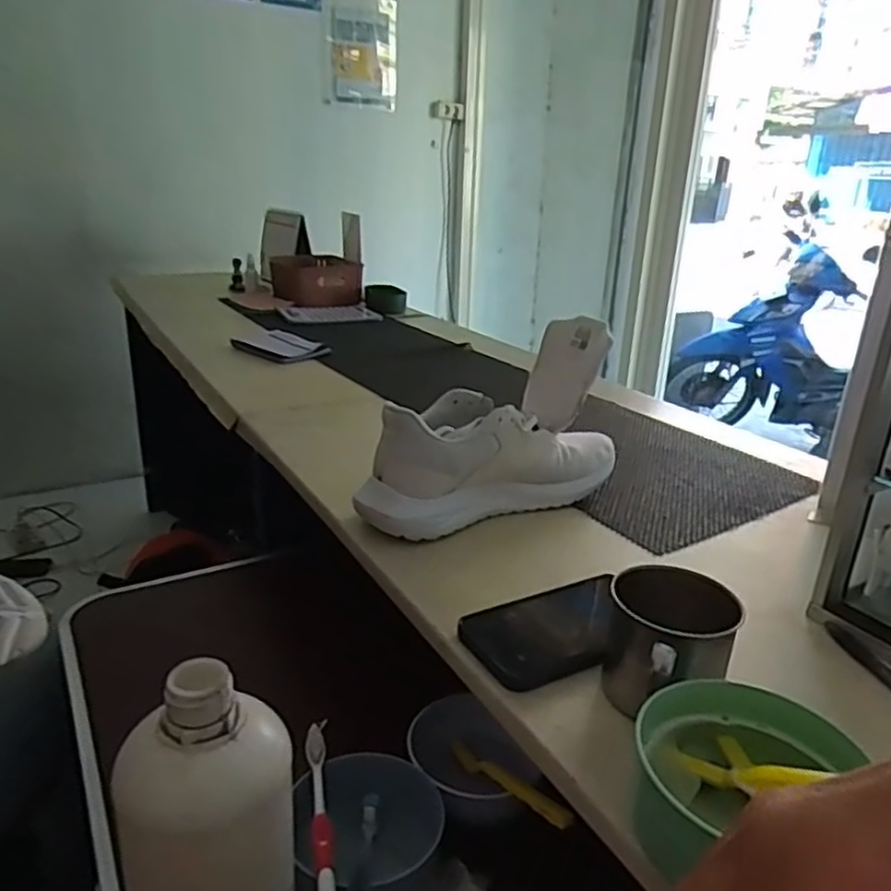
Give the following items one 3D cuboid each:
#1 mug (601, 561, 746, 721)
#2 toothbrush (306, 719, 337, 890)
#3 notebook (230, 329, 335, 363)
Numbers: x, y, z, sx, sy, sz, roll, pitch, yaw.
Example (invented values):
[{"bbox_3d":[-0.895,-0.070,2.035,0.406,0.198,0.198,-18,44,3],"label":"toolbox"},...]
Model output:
[{"bbox_3d":[0.136,0.133,0.431,0.074,0.075,0.095,9,22,16],"label":"mug"},{"bbox_3d":[-0.079,0.254,0.455,0.015,0.022,0.186,-2,22,-13],"label":"toothbrush"},{"bbox_3d":[-0.299,-0.186,1.301,0.170,0.019,0.115,19,26,35],"label":"notebook"}]

